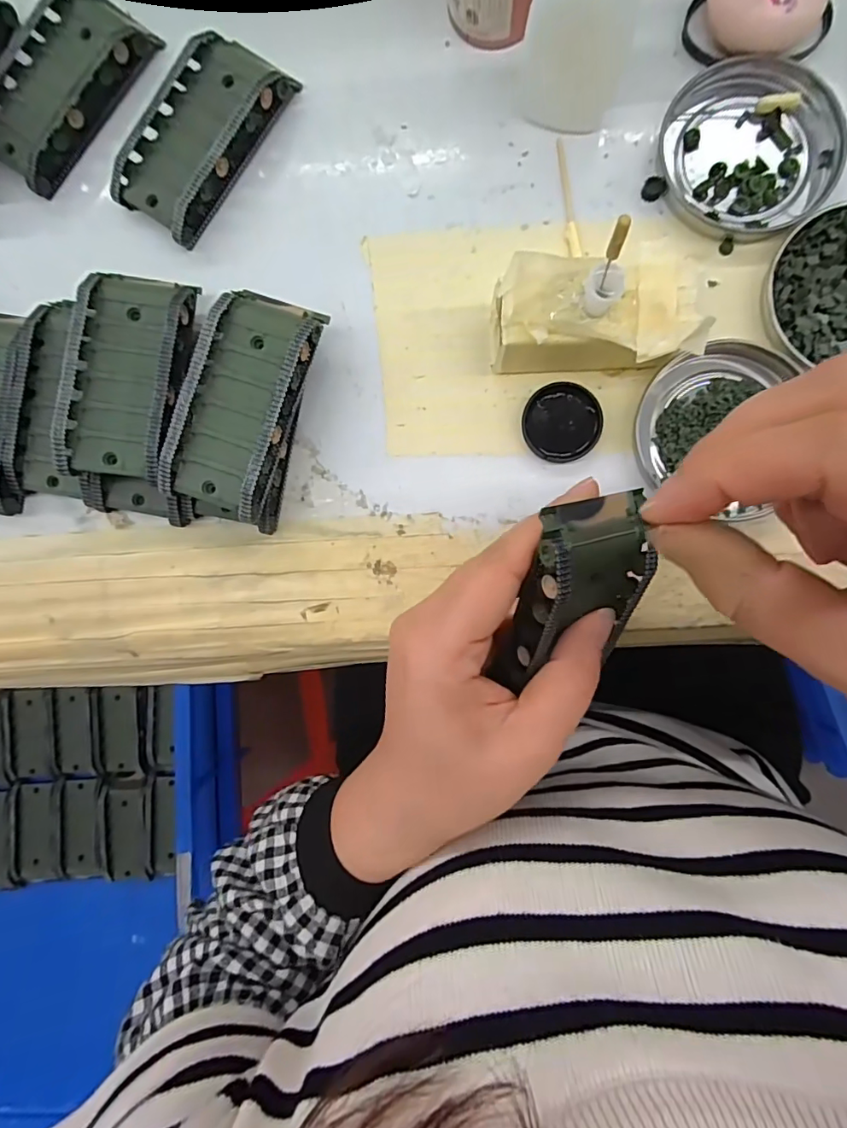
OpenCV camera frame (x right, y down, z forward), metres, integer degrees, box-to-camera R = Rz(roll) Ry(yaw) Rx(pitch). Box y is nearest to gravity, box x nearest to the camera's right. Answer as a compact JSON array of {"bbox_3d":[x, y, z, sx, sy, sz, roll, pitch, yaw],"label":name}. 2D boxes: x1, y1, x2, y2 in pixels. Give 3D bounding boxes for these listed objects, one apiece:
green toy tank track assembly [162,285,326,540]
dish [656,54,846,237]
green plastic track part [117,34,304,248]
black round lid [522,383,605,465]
[{"bbox_3d":[-0.080,-0.067,0.232,0.048,0.036,0.104,19,91,3],"label":"green toy tank track assembly"},{"bbox_3d":[0.150,-0.190,0.234,0.080,0.008,0.072,1,90,3],"label":"dish"},{"bbox_3d":[-0.108,-0.206,0.246,0.047,0.019,0.092,35,92,2],"label":"green plastic track part"},{"bbox_3d":[0.064,-0.066,0.239,0.035,0.007,0.034,0,90,3],"label":"black round lid"}]

